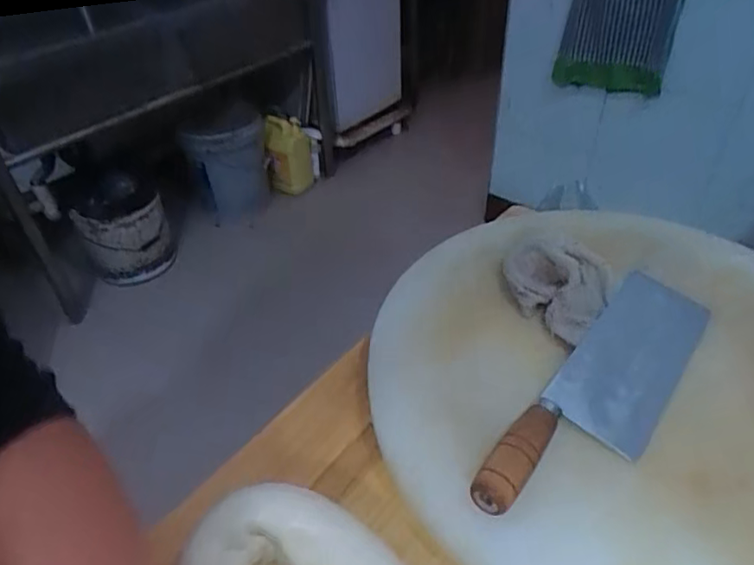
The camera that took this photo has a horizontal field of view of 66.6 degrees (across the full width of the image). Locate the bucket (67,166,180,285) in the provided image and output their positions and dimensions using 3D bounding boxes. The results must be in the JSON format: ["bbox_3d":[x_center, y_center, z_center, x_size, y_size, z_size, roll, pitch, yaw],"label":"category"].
[{"bbox_3d":[-0.779,-0.177,1.750,0.248,0.328,0.284,-25,46,-22],"label":"bucket"}]

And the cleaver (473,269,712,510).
[{"bbox_3d":[0.196,0.086,0.478,0.085,0.025,0.308,28,51,30],"label":"cleaver"}]

